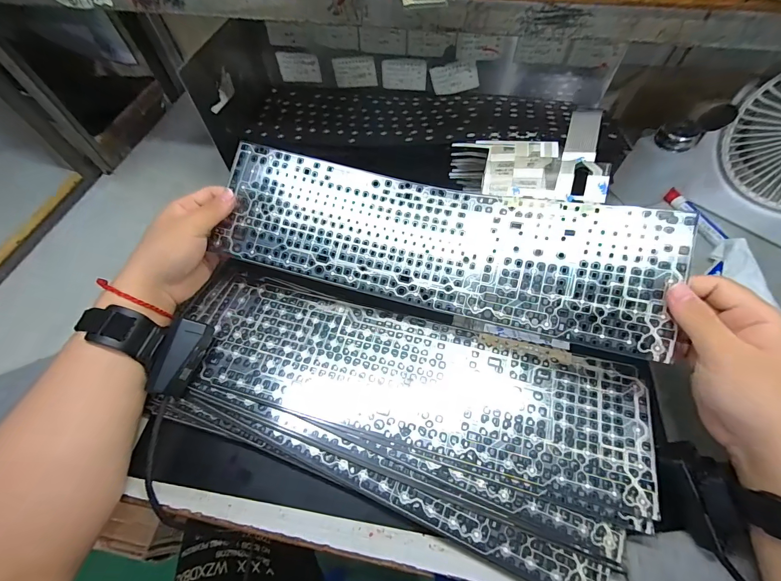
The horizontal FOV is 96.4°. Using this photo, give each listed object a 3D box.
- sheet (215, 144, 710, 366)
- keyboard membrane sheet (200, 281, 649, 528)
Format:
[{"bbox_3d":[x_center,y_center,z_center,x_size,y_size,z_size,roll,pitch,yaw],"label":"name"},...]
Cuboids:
[{"bbox_3d":[0.032,-0.048,0.332,0.409,0.027,0.119,14,84,14],"label":"sheet"},{"bbox_3d":[0.018,0.081,0.334,0.410,0.008,0.118,13,59,12],"label":"keyboard membrane sheet"}]

